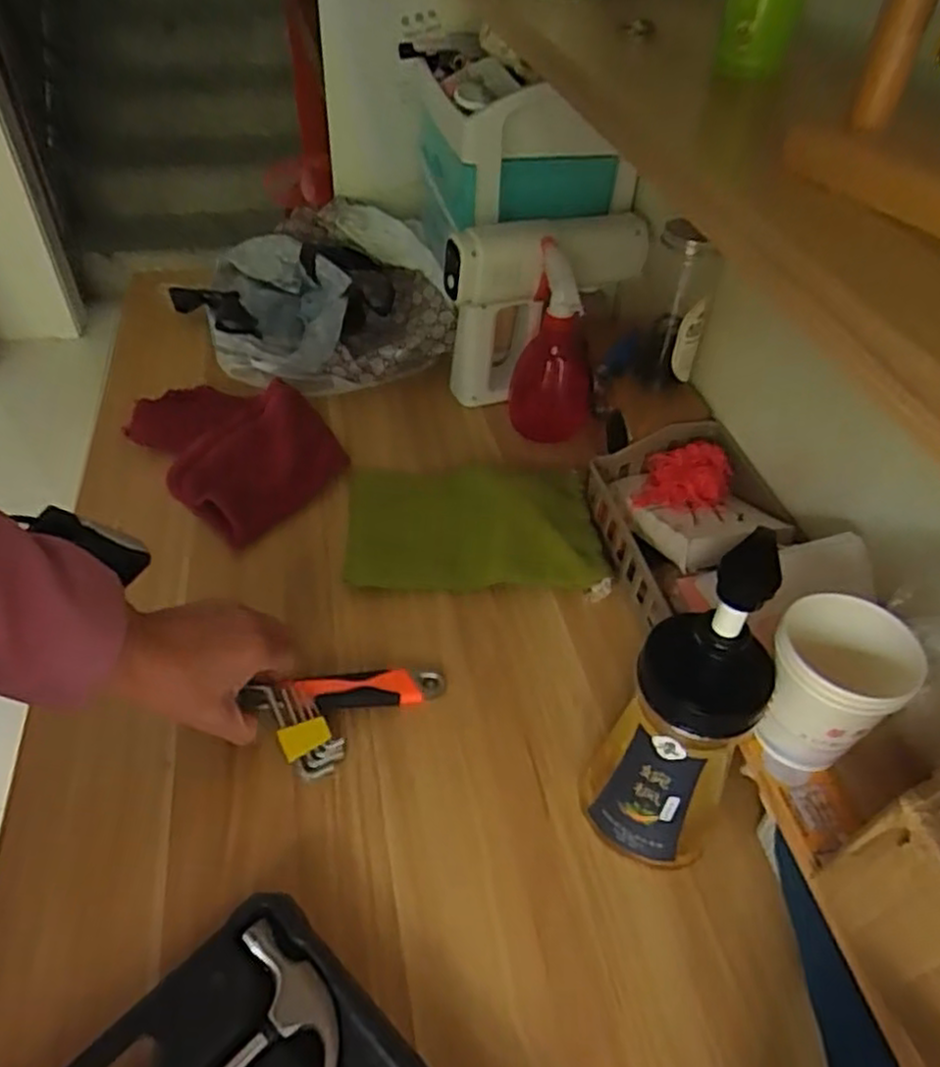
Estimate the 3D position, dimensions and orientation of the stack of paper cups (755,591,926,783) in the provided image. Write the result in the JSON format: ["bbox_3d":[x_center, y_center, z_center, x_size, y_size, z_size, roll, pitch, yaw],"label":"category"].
[{"bbox_3d":[0.189,0.085,0.404,0.064,0.087,0.068,-30,54,-29],"label":"stack of paper cups"}]

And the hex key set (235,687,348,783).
[{"bbox_3d":[-0.124,0.137,0.534,0.036,0.015,0.080,-34,72,-33],"label":"hex key set"}]

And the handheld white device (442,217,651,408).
[{"bbox_3d":[0.072,-0.245,0.816,0.210,0.178,0.070,-15,49,-20],"label":"handheld white device"}]

